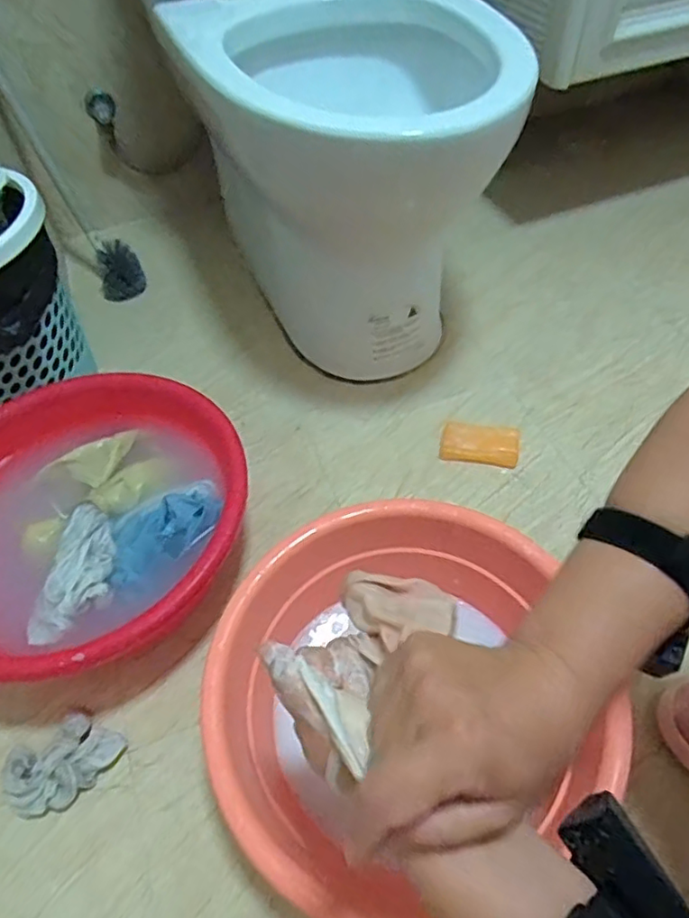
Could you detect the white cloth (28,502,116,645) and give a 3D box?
[{"bbox_3d":[-0.282,0.116,0.606,0.071,0.024,0.151,1,51,4],"label":"white cloth"}]

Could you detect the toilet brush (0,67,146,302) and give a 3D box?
[{"bbox_3d":[-0.488,-0.491,0.947,0.066,0.490,0.105,-36,18,-21],"label":"toilet brush"}]

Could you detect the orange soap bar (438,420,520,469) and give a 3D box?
[{"bbox_3d":[0.183,-0.024,0.777,0.103,0.020,0.065,6,54,8],"label":"orange soap bar"}]

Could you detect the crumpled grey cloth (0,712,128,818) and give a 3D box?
[{"bbox_3d":[-0.275,0.293,0.560,0.110,0.032,0.071,-24,56,-14],"label":"crumpled grey cloth"}]

